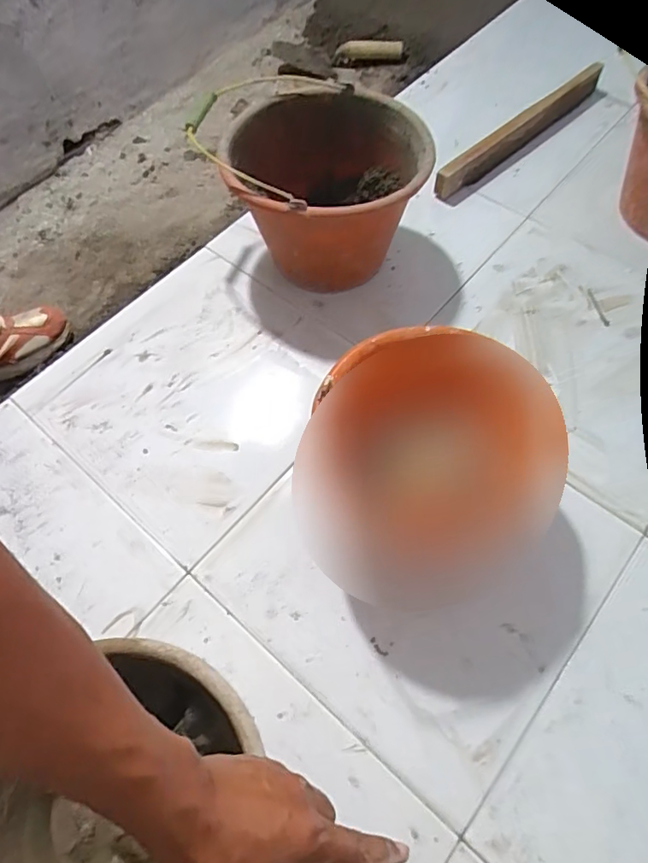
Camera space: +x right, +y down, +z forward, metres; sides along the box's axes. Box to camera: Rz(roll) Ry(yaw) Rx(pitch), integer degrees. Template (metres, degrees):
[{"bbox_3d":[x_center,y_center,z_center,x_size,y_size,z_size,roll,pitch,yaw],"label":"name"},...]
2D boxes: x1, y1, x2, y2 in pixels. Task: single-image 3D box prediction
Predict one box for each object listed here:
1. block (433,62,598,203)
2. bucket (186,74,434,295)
[{"bbox_3d":[0.377,-0.571,0.998,0.469,0.059,0.034,-40,67,-17],"label":"block"},{"bbox_3d":[0.009,-0.356,0.810,0.273,0.200,0.270,-3,62,1],"label":"bucket"}]

